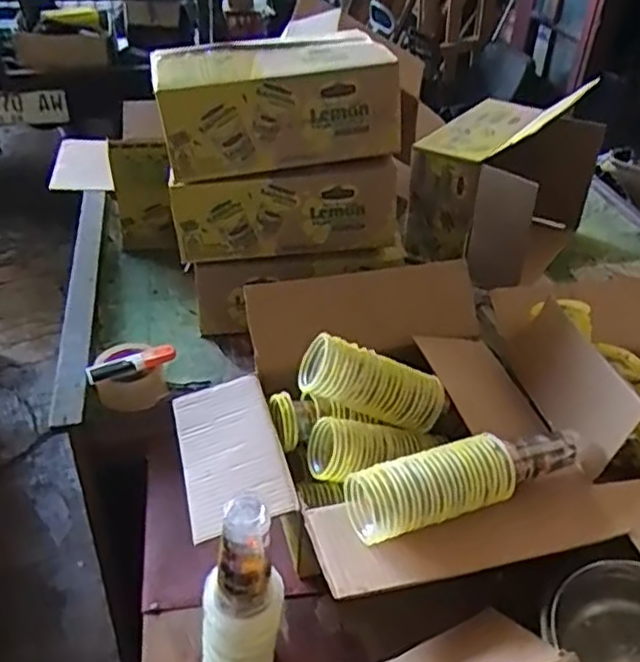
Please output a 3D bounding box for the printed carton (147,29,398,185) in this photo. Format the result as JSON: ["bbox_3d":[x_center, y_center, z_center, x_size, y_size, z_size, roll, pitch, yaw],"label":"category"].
[{"bbox_3d":[-0.064,-0.332,1.006,0.339,0.147,0.144,-6,38,-10],"label":"printed carton"}]

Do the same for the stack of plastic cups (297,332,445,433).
[{"bbox_3d":[0.063,0.067,0.827,0.173,0.064,0.059,20,37,-6],"label":"stack of plastic cups"}]

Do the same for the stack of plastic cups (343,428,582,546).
[{"bbox_3d":[0.169,0.161,0.732,0.279,0.058,0.078,-8,38,-13],"label":"stack of plastic cups"}]

